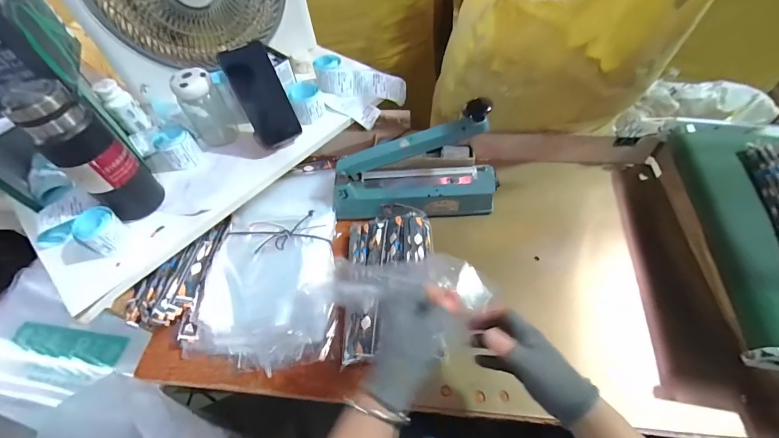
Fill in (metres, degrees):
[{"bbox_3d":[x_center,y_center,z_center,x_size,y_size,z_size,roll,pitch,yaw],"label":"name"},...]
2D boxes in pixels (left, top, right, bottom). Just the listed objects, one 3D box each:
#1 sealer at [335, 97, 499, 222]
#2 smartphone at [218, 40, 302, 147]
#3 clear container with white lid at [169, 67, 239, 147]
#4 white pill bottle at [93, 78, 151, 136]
[{"bbox_3d":[0.038,-0.090,0.607,0.289,0.190,0.090,-7,54,-1],"label":"sealer"},{"bbox_3d":[-0.217,-0.211,0.589,0.076,0.162,0.008,-29,30,-14],"label":"smartphone"},{"bbox_3d":[-0.336,-0.210,0.626,0.081,0.140,0.076,-26,56,-14],"label":"clear container with white lid"},{"bbox_3d":[-0.495,-0.208,0.633,0.049,0.098,0.040,-39,60,-22],"label":"white pill bottle"}]

